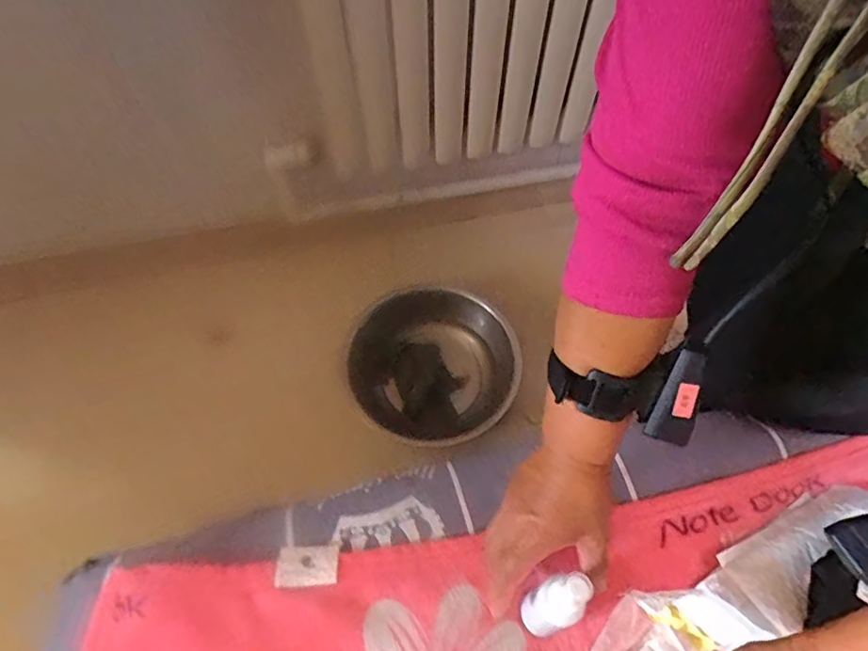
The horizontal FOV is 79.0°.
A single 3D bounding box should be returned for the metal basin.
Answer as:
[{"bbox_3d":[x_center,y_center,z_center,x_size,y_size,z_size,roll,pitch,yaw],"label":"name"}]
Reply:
[{"bbox_3d":[0.000,0.074,0.994,0.297,0.097,0.296,0,60,1],"label":"metal basin"}]

